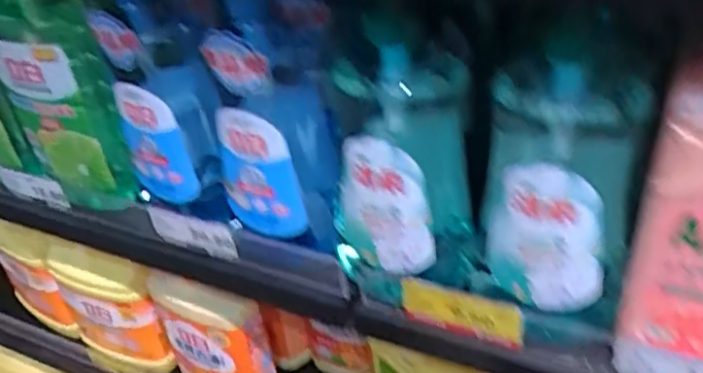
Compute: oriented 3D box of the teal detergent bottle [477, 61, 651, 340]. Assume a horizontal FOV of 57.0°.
[{"bbox_3d":[0.143,0.013,0.453,0.101,0.183,0.063,7,39,16],"label":"teal detergent bottle"}]

